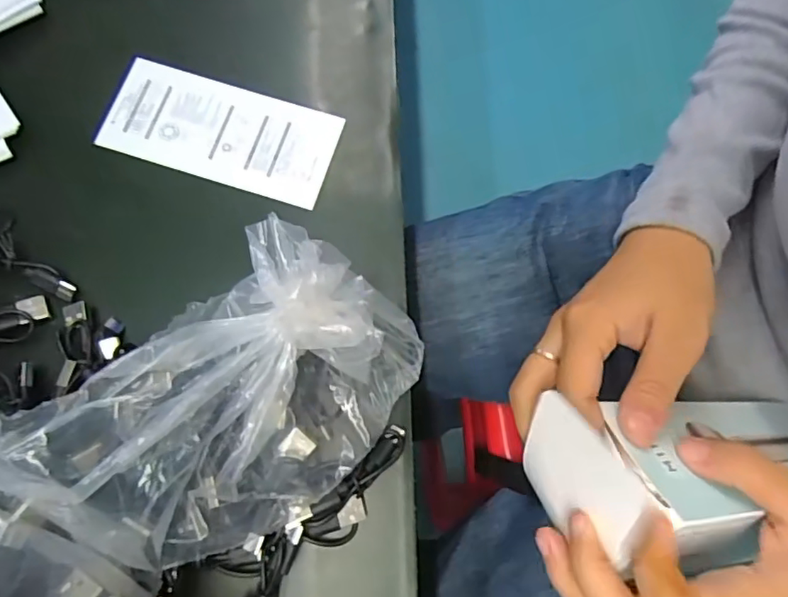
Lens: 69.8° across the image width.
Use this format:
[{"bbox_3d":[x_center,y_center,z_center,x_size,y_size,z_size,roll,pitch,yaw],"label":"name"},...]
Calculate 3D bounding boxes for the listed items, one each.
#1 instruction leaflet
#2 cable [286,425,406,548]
[{"bbox_3d":[-0.092,-0.089,0.300,0.120,0.004,0.053,17,77,4],"label":"instruction leaflet"},{"bbox_3d":[-0.017,0.084,0.248,0.063,0.018,0.024,-44,78,-9],"label":"cable"}]

